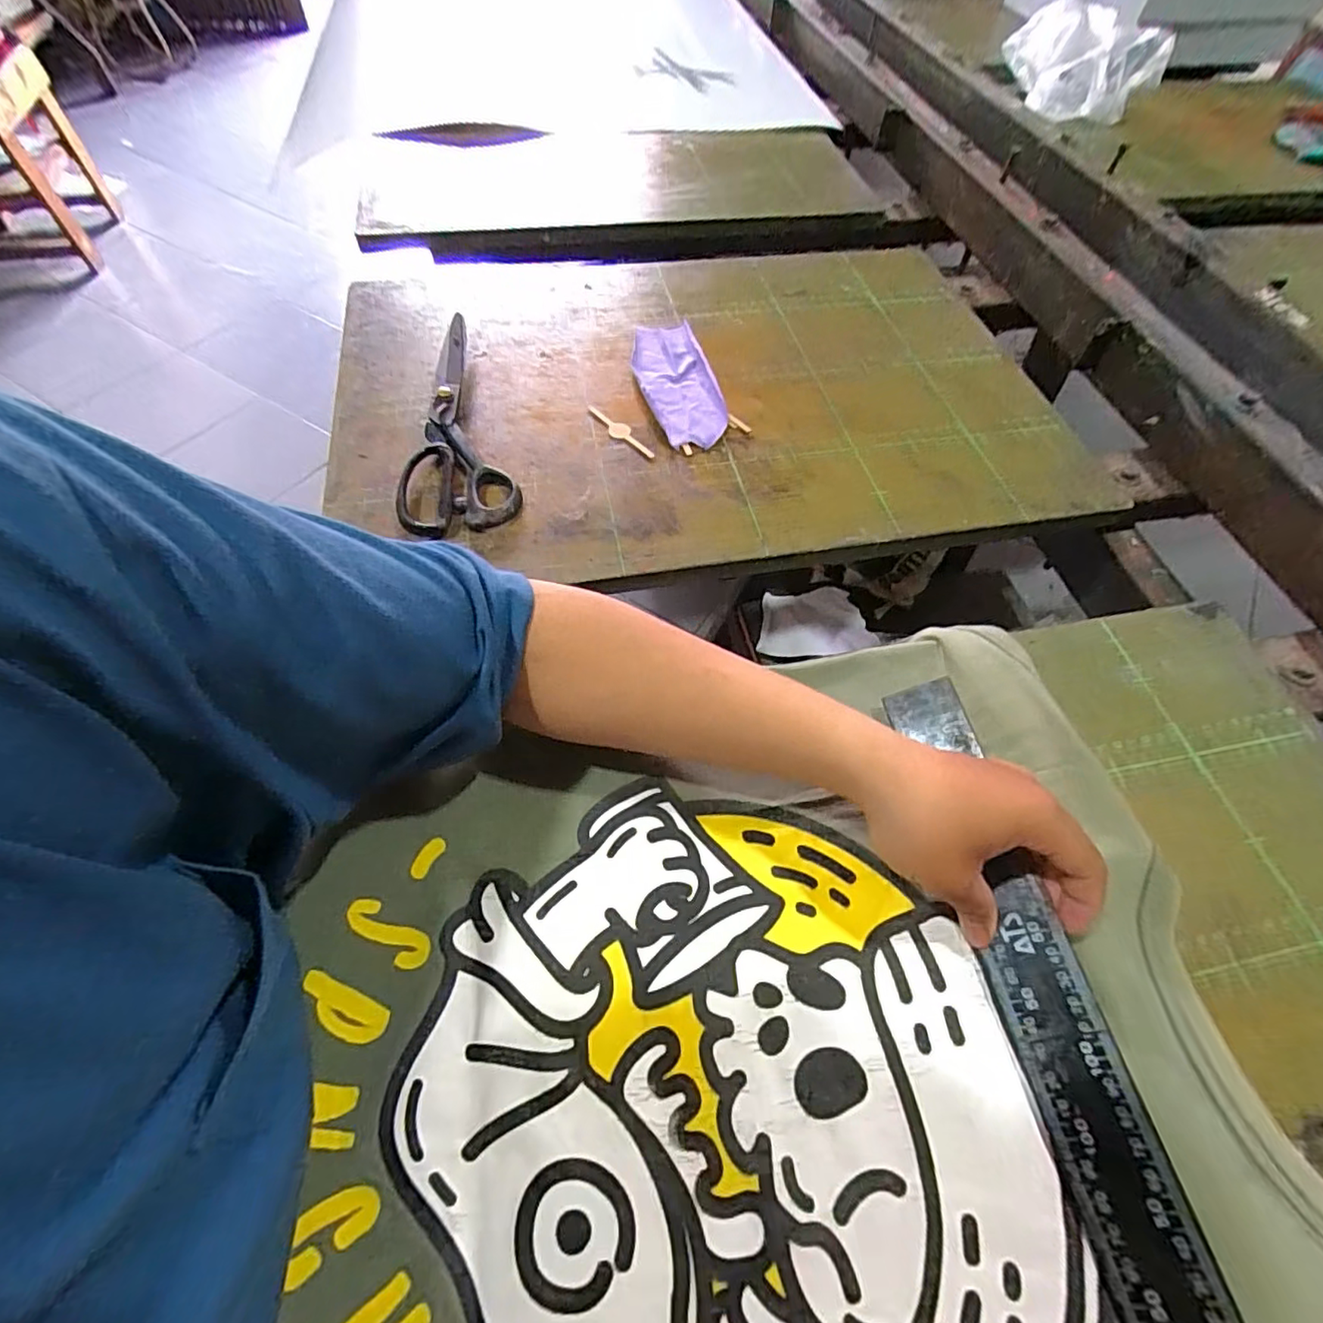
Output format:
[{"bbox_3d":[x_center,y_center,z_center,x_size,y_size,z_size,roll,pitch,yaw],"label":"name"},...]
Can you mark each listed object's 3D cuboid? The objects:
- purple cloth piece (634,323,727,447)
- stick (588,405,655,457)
[{"bbox_3d":[0.012,-0.244,0.511,0.067,0.010,0.162,-11,59,-10],"label":"purple cloth piece"},{"bbox_3d":[-0.034,-0.185,0.476,0.077,0.004,0.014,38,64,19],"label":"stick"}]

